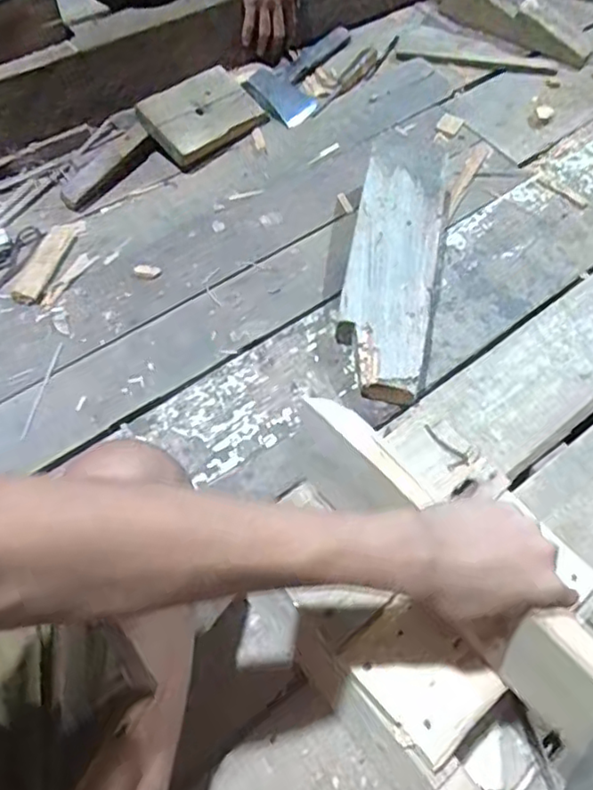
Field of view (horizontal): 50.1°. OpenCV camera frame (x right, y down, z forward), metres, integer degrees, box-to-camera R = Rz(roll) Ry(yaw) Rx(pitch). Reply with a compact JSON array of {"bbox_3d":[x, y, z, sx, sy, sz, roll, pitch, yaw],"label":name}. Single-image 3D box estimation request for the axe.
[{"bbox_3d":[0.015,-0.558,1.071,0.107,0.023,0.276,26,62,10],"label":"axe"}]

